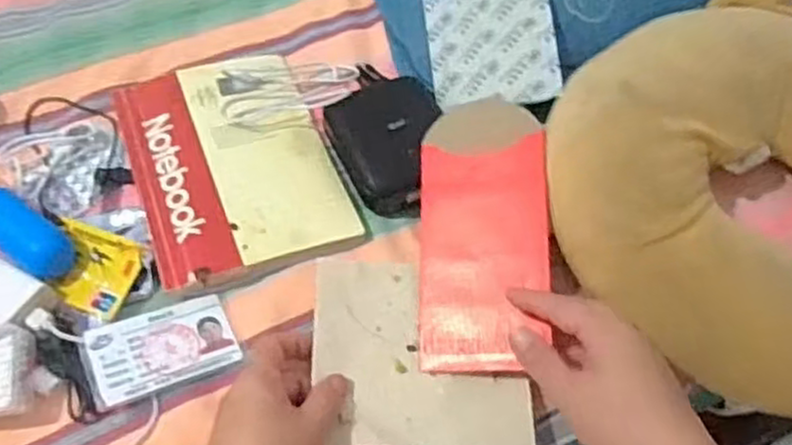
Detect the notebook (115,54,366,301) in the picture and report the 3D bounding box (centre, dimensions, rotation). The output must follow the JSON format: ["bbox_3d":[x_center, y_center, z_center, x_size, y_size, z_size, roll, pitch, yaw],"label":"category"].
[{"bbox_3d":[-0.121,-0.049,0.547,0.139,0.018,0.199,-19,61,-12],"label":"notebook"}]

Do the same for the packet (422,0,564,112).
[{"bbox_3d":[0.070,-0.138,0.559,0.099,0.006,0.126,-16,65,26],"label":"packet"}]

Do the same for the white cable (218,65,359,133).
[{"bbox_3d":[-0.084,-0.104,0.586,0.106,0.020,0.067,-12,60,-8],"label":"white cable"}]

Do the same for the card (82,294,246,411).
[{"bbox_3d":[-0.147,0.080,0.468,0.088,0.008,0.055,-18,57,-22],"label":"card"}]

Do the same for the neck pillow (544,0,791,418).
[{"bbox_3d":[0.249,-0.022,0.509,0.270,0.088,0.263,-33,65,-18],"label":"neck pillow"}]

